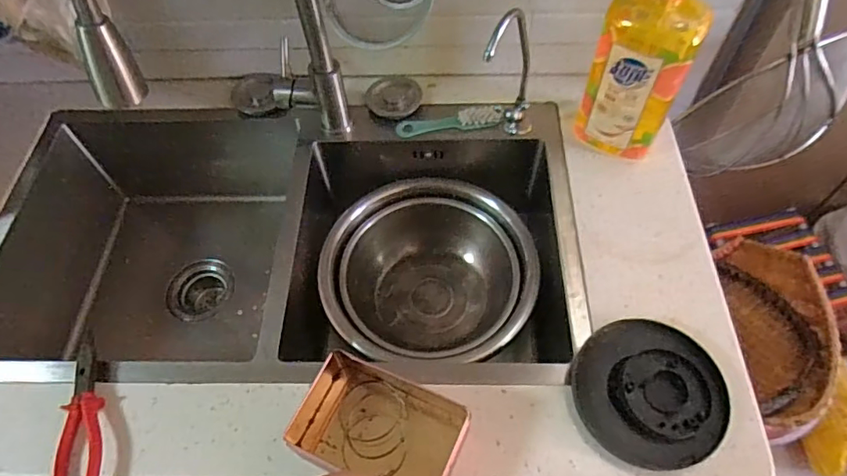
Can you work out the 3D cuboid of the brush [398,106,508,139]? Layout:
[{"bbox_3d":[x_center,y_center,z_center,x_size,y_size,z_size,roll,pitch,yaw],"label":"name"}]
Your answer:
[{"bbox_3d":[0.039,-0.171,0.783,0.152,0.033,0.024,-4,58,0],"label":"brush"}]

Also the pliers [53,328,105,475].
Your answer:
[{"bbox_3d":[-0.359,0.184,0.576,0.051,0.023,0.182,-11,58,-4],"label":"pliers"}]

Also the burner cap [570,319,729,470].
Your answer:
[{"bbox_3d":[0.235,0.159,0.562,0.146,0.027,0.140,0,58,3],"label":"burner cap"}]

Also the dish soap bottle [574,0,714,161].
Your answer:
[{"bbox_3d":[0.263,-0.207,0.655,0.110,0.255,0.066,25,62,17],"label":"dish soap bottle"}]

